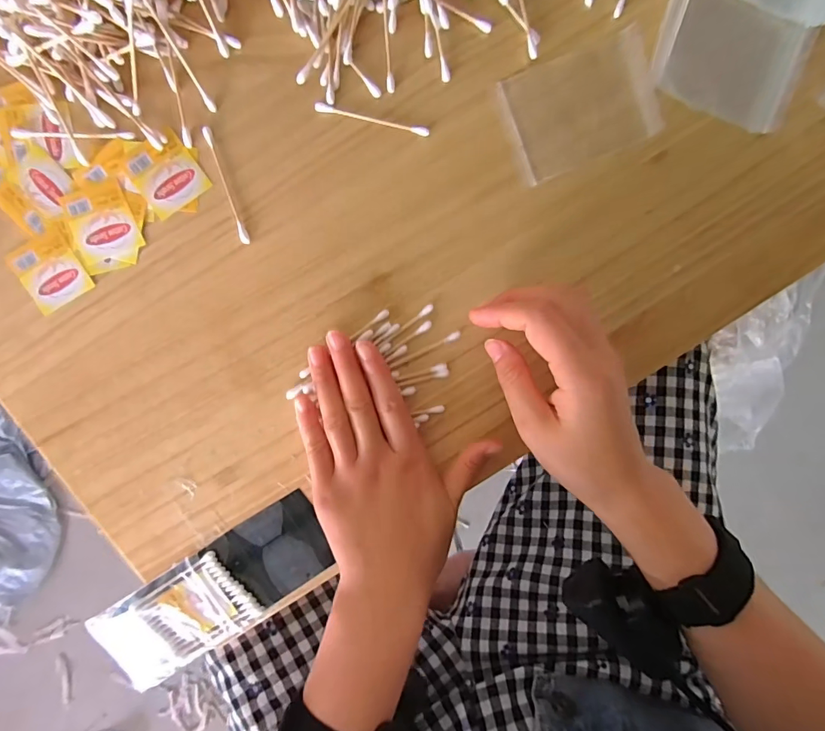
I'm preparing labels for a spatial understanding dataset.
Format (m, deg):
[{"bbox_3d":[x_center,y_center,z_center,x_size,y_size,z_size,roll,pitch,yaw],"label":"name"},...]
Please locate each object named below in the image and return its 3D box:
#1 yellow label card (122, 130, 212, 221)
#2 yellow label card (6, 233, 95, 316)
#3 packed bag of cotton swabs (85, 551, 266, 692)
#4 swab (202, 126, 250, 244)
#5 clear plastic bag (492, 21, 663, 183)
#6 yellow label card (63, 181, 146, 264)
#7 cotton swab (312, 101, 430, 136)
[{"bbox_3d":[-0.150,-0.117,0.263,0.039,0.004,0.040,-31,99,0],"label":"yellow label card"},{"bbox_3d":[-0.224,-0.057,0.267,0.036,0.004,0.039,-27,99,0],"label":"yellow label card"},{"bbox_3d":[-0.168,0.180,0.301,0.109,0.007,0.065,-34,99,1],"label":"packed bag of cotton swabs"},{"bbox_3d":[-0.115,-0.111,0.266,0.006,0.004,0.071,-16,99,-2],"label":"swab"},{"bbox_3d":[0.106,-0.164,0.274,0.091,0.004,0.066,-22,97,3],"label":"clear plastic bag"},{"bbox_3d":[-0.191,-0.087,0.264,0.039,0.004,0.041,-17,99,-2],"label":"yellow label card"},{"bbox_3d":[-0.024,-0.153,0.267,0.071,0.004,0.005,10,97,-5],"label":"cotton swab"}]

